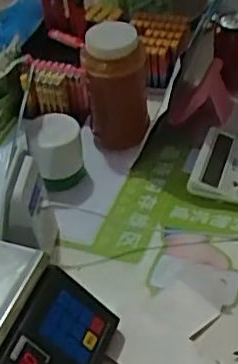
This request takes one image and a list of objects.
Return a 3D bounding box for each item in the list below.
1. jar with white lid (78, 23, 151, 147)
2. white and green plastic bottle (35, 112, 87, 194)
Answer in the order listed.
[{"bbox_3d":[-0.002,-0.123,0.872,0.083,0.193,0.082,-4,44,3],"label":"jar with white lid"},{"bbox_3d":[-0.082,-0.040,0.859,0.064,0.086,0.060,-7,43,0],"label":"white and green plastic bottle"}]

